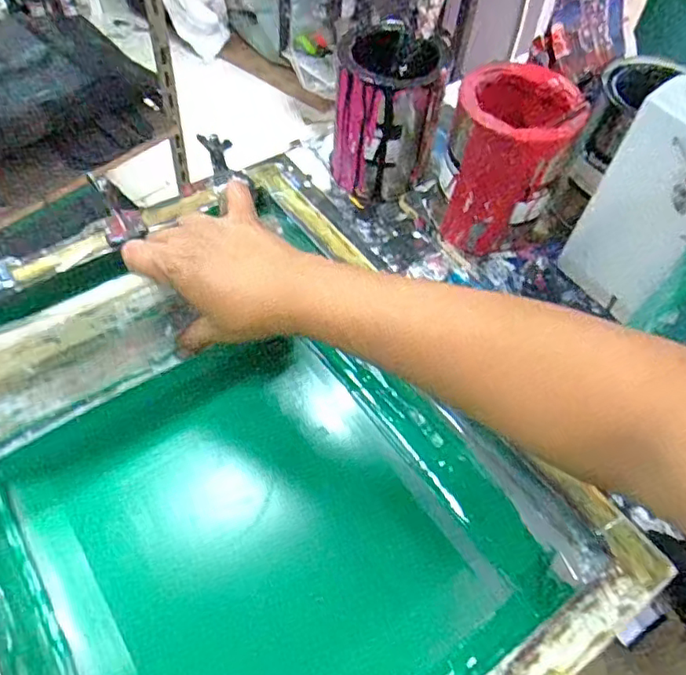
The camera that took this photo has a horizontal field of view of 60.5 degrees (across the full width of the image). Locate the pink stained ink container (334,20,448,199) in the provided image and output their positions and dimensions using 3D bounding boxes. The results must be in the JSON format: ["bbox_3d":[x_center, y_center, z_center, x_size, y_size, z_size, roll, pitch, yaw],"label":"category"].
[{"bbox_3d":[0.045,-0.227,0.599,0.098,0.168,0.084,12,56,4],"label":"pink stained ink container"}]

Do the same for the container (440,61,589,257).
[{"bbox_3d":[0.150,-0.163,0.562,0.105,0.146,0.111,29,59,15],"label":"container"}]

